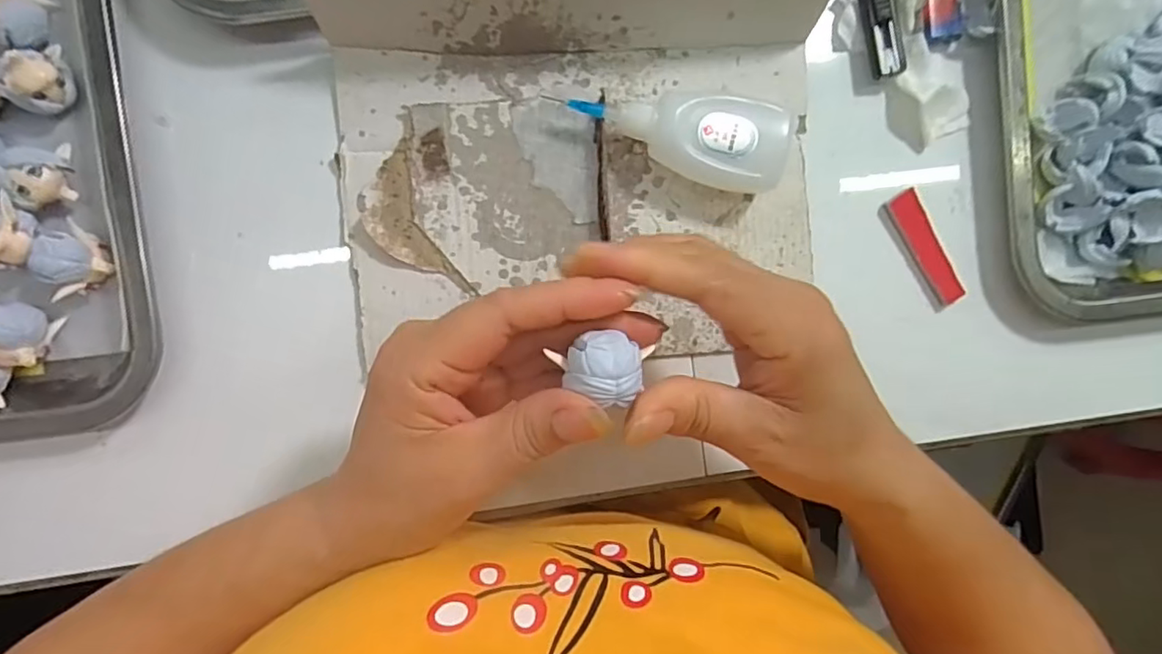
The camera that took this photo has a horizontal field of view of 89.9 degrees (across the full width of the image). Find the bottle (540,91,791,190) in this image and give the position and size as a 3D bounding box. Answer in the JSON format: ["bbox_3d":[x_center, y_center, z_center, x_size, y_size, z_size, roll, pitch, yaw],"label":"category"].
[{"bbox_3d":[0.043,-0.094,0.282,0.107,0.027,0.040,13,93,-4],"label":"bottle"}]

